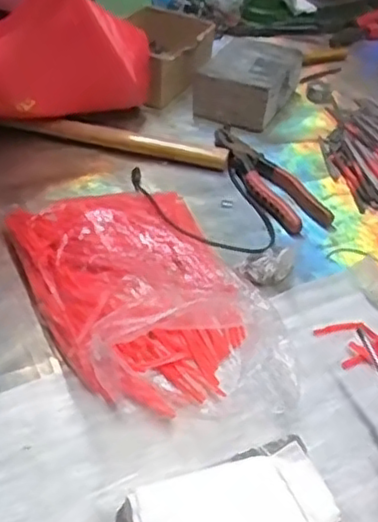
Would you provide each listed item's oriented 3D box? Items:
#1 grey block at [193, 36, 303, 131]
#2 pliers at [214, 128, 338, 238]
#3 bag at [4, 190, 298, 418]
[{"bbox_3d":[0.080,-0.238,0.881,0.104,0.063,0.150,20,41,16],"label":"grey block"},{"bbox_3d":[0.089,-0.096,0.741,0.069,0.012,0.191,-9,42,-18],"label":"pliers"},{"bbox_3d":[-0.040,0.014,0.552,0.173,0.050,0.262,-10,42,-19],"label":"bag"}]

